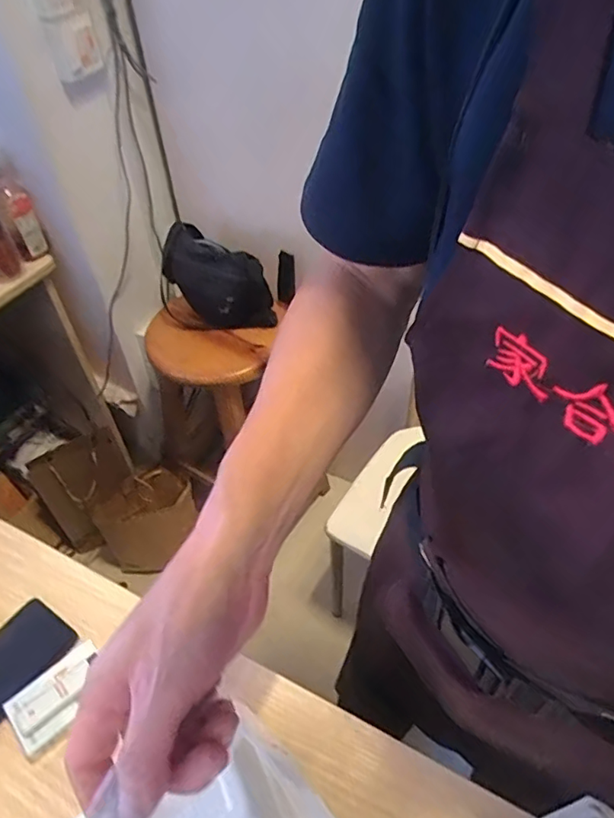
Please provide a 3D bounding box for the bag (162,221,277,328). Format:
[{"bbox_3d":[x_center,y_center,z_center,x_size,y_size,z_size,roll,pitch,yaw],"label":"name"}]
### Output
[{"bbox_3d":[-0.196,-0.255,1.114,0.255,0.175,0.112,18,50,20],"label":"bag"}]

